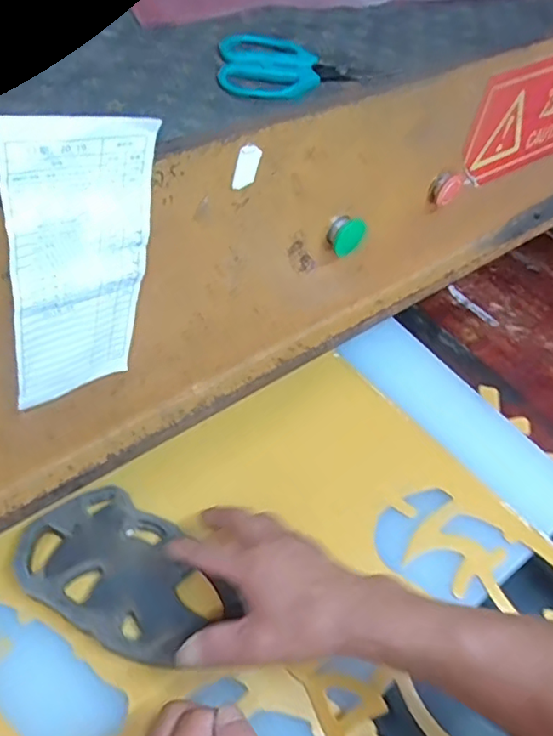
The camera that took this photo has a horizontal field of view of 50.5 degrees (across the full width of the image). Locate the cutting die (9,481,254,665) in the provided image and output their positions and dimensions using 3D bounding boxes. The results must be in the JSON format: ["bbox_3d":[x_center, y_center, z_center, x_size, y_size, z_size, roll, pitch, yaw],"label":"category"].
[{"bbox_3d":[-0.129,0.175,0.502,0.180,0.020,0.107,26,51,20],"label":"cutting die"}]

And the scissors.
[{"bbox_3d":[0.024,-0.258,0.503,0.144,0.022,0.080,0,47,-3],"label":"scissors"}]

